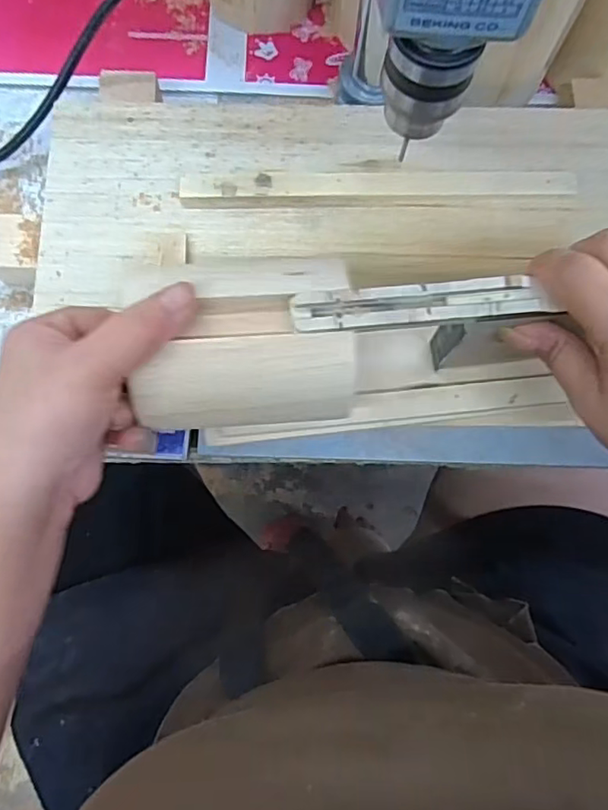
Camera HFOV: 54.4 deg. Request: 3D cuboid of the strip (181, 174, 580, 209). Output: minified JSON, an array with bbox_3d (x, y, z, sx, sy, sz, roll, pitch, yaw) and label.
[{"bbox_3d":[0.046,-0.135,0.367,0.241,0.007,0.020,-2,78,-2],"label":"strip"}]

